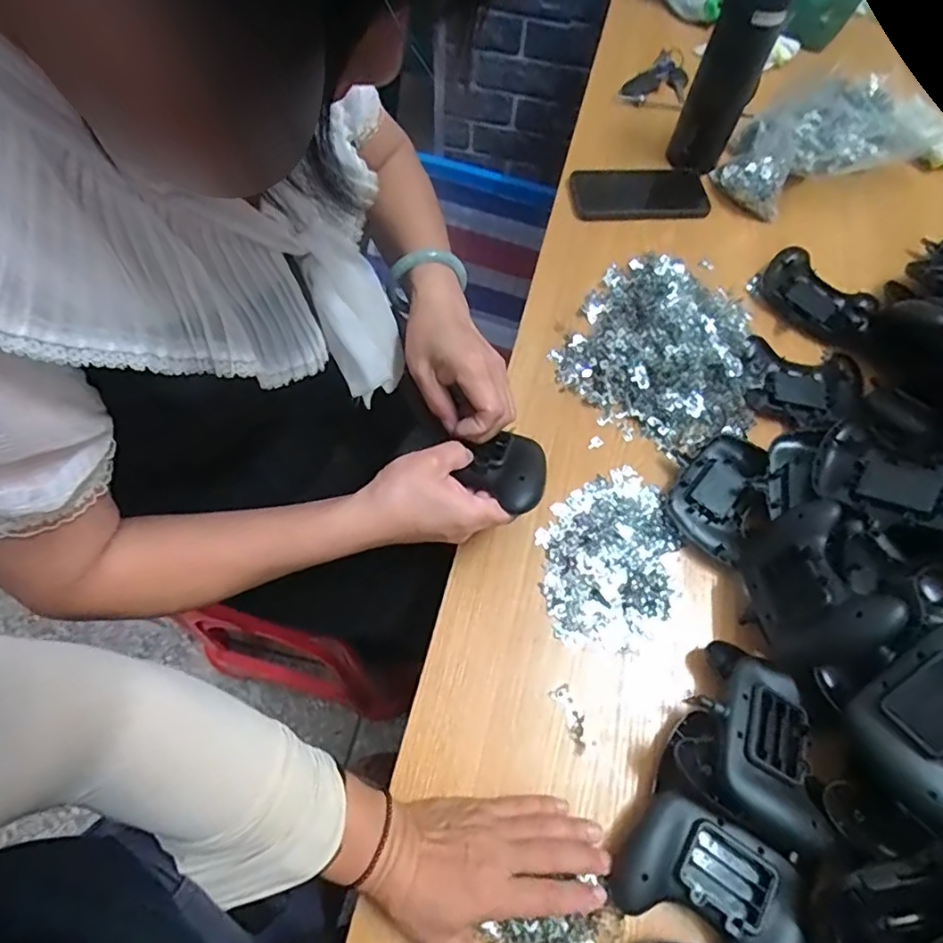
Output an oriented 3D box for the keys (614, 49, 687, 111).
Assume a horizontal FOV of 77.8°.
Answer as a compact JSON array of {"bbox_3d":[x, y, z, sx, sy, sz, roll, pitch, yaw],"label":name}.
[{"bbox_3d":[0.274,-0.583,0.870,0.093,0.013,0.142,16,64,6],"label":"keys"}]

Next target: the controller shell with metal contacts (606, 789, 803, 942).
[{"bbox_3d":[0.164,0.285,0.400,0.119,0.031,0.086,33,67,14],"label":"controller shell with metal contacts"}]

